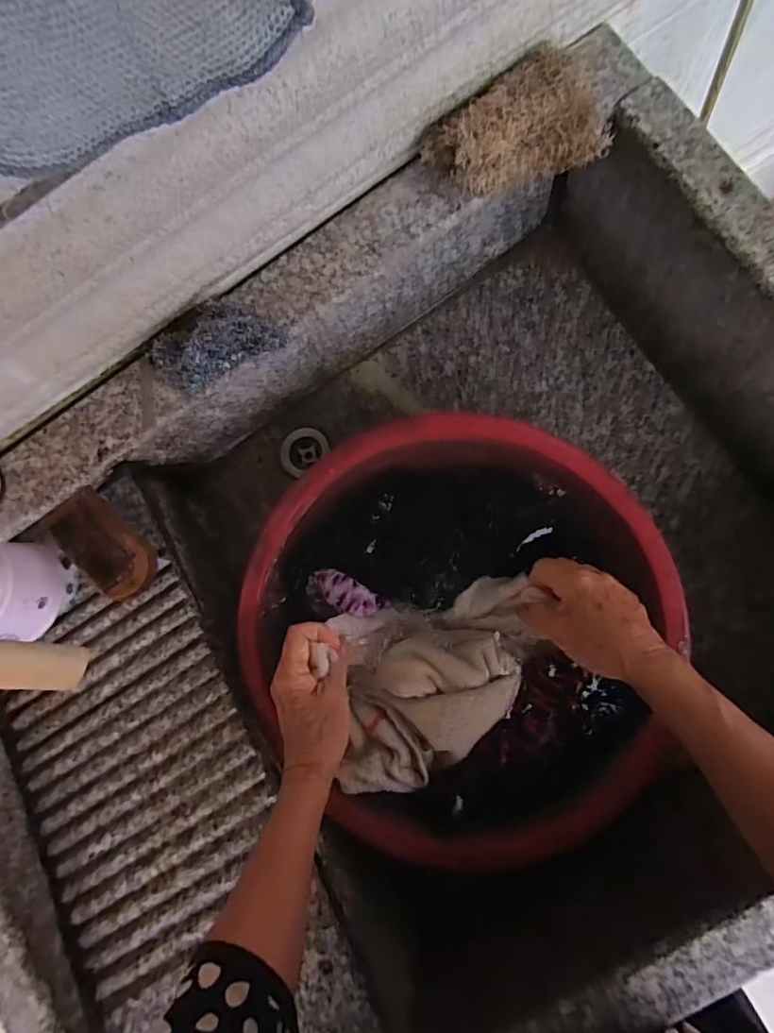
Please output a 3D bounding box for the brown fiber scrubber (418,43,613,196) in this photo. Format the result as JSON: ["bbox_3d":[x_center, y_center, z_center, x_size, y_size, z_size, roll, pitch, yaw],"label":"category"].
[{"bbox_3d":[0.095,-0.278,0.384,0.130,0.038,0.074,-27,83,5],"label":"brown fiber scrubber"}]

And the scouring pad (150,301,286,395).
[{"bbox_3d":[-0.132,-0.133,0.409,0.102,0.043,0.055,-22,83,5],"label":"scouring pad"}]

